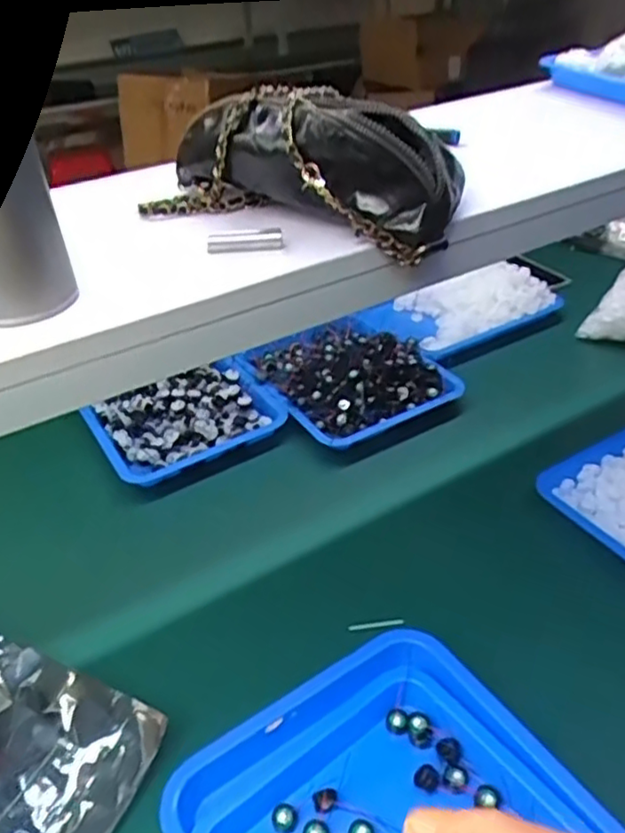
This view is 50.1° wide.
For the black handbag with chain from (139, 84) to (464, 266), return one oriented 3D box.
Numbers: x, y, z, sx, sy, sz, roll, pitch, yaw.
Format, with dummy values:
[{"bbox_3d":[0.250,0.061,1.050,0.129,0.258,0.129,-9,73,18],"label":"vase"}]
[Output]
[{"bbox_3d":[-0.005,-0.191,0.502,0.225,0.091,0.091,15,41,23],"label":"black handbag with chain"}]

